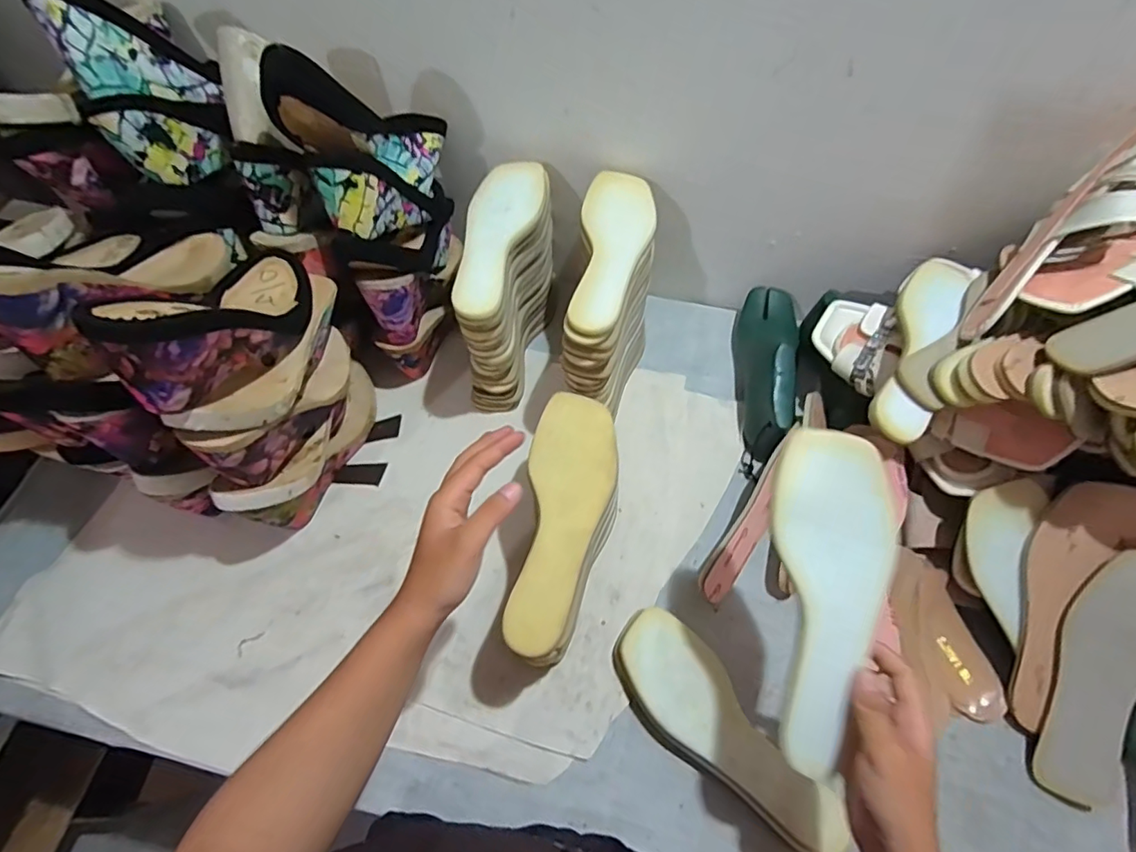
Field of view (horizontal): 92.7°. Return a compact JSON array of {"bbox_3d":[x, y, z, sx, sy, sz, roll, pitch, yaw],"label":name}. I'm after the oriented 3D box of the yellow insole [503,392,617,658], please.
[{"bbox_3d":[-0.002,0.078,0.497,0.078,0.019,0.242,7,61,4],"label":"yellow insole"}]

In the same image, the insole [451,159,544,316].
[{"bbox_3d":[-0.083,-0.217,0.609,0.074,0.025,0.222,12,61,7],"label":"insole"}]

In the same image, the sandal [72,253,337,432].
[{"bbox_3d":[-0.294,-0.097,0.477,0.081,0.182,0.222,2,60,1],"label":"sandal"}]

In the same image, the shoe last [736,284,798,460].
[{"bbox_3d":[0.261,-0.083,0.707,0.077,0.097,0.246,13,61,7],"label":"shoe last"}]

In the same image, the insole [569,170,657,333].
[{"bbox_3d":[0.052,-0.197,0.594,0.077,0.014,0.233,7,61,4],"label":"insole"}]

